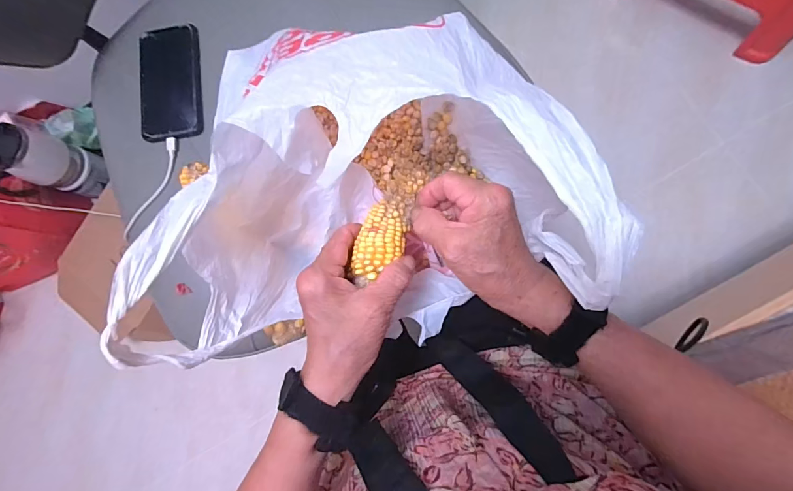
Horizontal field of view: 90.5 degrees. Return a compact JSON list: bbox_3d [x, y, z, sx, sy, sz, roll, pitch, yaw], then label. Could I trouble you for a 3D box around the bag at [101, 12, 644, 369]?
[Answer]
[{"bbox_3d":[-0.028,-0.030,0.295,0.287,0.166,0.187,-11,84,7],"label":"bag"}]

